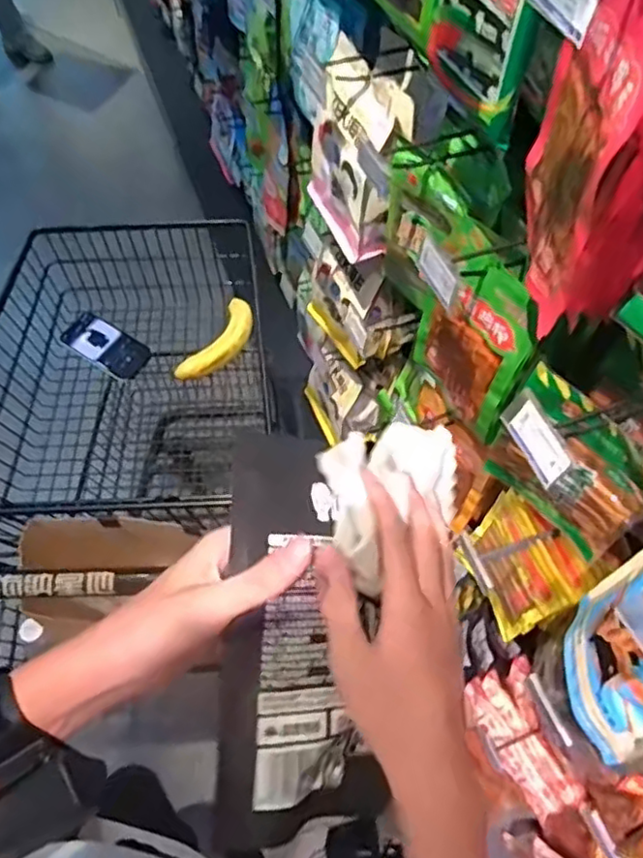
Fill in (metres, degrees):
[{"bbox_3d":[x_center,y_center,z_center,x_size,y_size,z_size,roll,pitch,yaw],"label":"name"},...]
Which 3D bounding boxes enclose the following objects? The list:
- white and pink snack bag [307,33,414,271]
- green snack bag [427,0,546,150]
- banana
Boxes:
[{"bbox_3d":[0.050,-0.387,0.918,0.085,0.239,0.173,-16,61,-8],"label":"white and pink snack bag"},{"bbox_3d":[0.140,-0.364,0.542,0.039,0.173,0.135,-13,61,-6],"label":"green snack bag"},{"bbox_3d":[-0.168,-0.146,1.079,0.066,0.031,0.183,28,64,16],"label":"banana"}]

